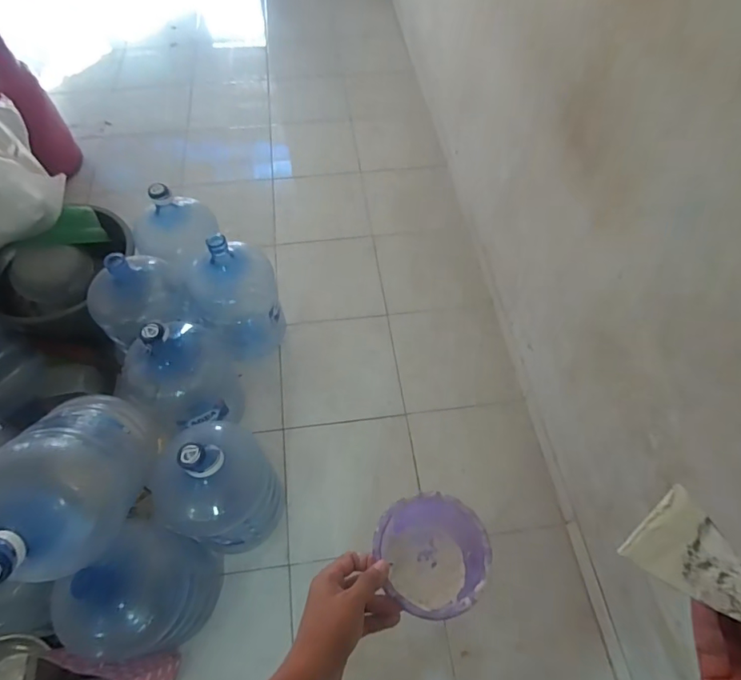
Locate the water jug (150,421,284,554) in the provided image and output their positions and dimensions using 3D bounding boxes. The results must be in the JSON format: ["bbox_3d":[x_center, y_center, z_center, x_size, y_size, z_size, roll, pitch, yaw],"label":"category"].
[{"bbox_3d":[-0.377,0.349,1.224,0.255,0.490,0.317,-9,61,-7],"label":"water jug"}]

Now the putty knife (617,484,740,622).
[{"bbox_3d":[0.262,0.182,0.313,0.064,0.014,0.170,-36,58,-20],"label":"putty knife"}]

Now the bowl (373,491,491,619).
[{"bbox_3d":[0.070,0.245,0.547,0.119,0.059,0.121,1,60,-1],"label":"bowl"}]

